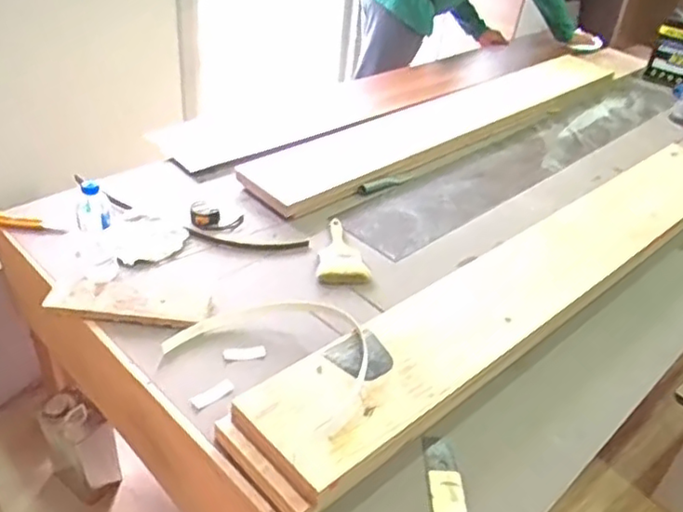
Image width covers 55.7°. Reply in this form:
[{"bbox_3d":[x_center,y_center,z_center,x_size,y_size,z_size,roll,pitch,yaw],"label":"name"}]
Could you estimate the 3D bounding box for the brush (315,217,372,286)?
[{"bbox_3d":[0.000,-0.012,1.424,0.110,0.020,0.207,1,37,-7],"label":"brush"}]

